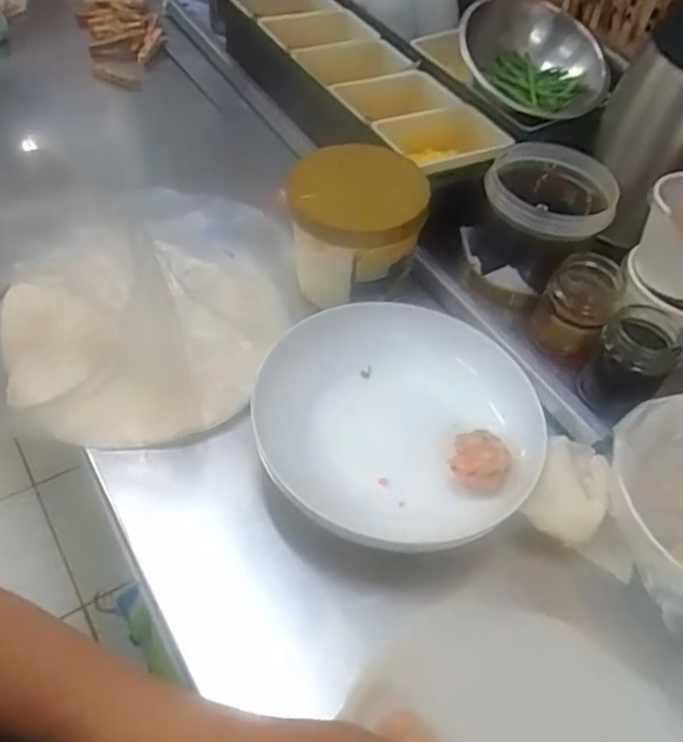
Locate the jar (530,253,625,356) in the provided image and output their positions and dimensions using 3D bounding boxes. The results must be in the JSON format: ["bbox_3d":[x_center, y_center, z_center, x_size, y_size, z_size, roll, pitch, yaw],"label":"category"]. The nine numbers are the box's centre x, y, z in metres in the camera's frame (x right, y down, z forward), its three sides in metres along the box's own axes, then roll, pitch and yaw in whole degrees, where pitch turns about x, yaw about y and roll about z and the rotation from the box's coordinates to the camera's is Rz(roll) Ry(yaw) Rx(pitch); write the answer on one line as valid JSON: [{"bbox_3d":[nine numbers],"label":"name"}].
[{"bbox_3d":[0.219,-0.062,0.607,0.061,0.084,0.068,27,53,15],"label":"jar"}]

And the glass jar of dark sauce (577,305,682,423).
[{"bbox_3d":[0.254,-0.007,0.575,0.061,0.094,0.051,37,56,22],"label":"glass jar of dark sauce"}]

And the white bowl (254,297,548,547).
[{"bbox_3d":[0.047,0.038,0.520,0.222,0.040,0.212,3,51,-4],"label":"white bowl"}]

